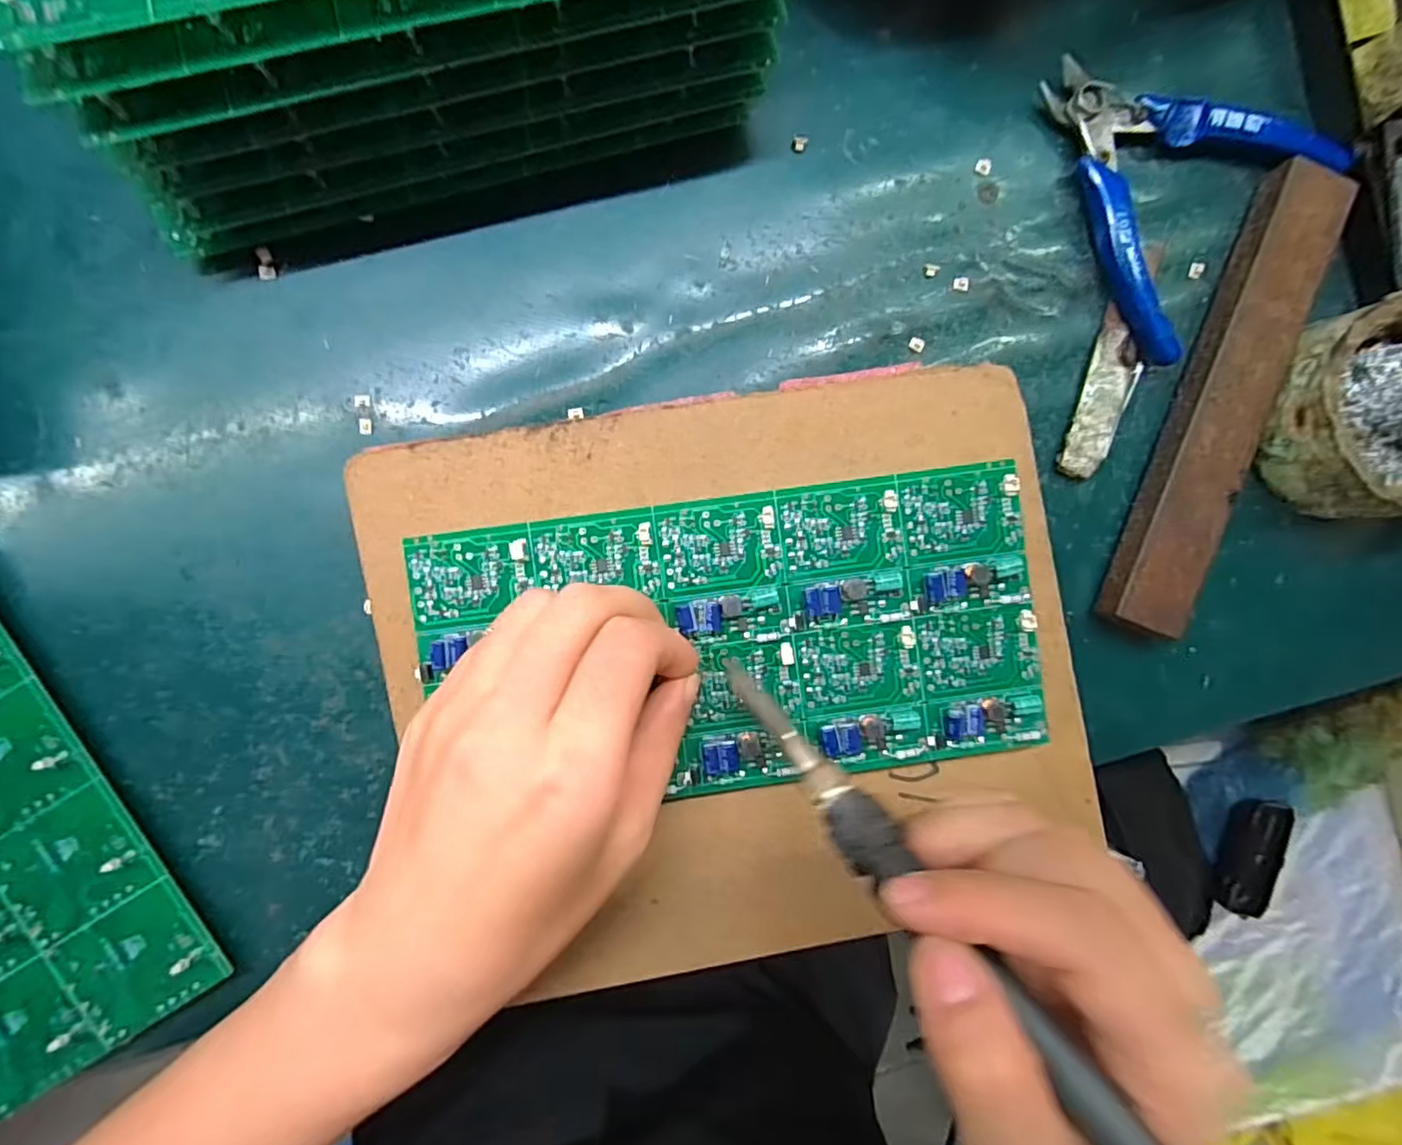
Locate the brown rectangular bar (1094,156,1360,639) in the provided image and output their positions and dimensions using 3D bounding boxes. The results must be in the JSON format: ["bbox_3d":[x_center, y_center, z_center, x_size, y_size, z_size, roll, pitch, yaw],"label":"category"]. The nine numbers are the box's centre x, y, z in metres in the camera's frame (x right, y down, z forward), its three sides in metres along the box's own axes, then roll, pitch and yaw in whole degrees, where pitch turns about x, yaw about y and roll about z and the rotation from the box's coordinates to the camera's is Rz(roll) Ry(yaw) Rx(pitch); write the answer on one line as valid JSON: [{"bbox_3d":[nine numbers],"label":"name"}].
[{"bbox_3d":[0.214,-0.069,0.247,0.030,0.012,0.198,23,91,-3],"label":"brown rectangular bar"}]

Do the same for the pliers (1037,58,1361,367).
[{"bbox_3d":[0.211,-0.162,0.250,0.105,0.012,0.124,-21,93,-2],"label":"pliers"}]

